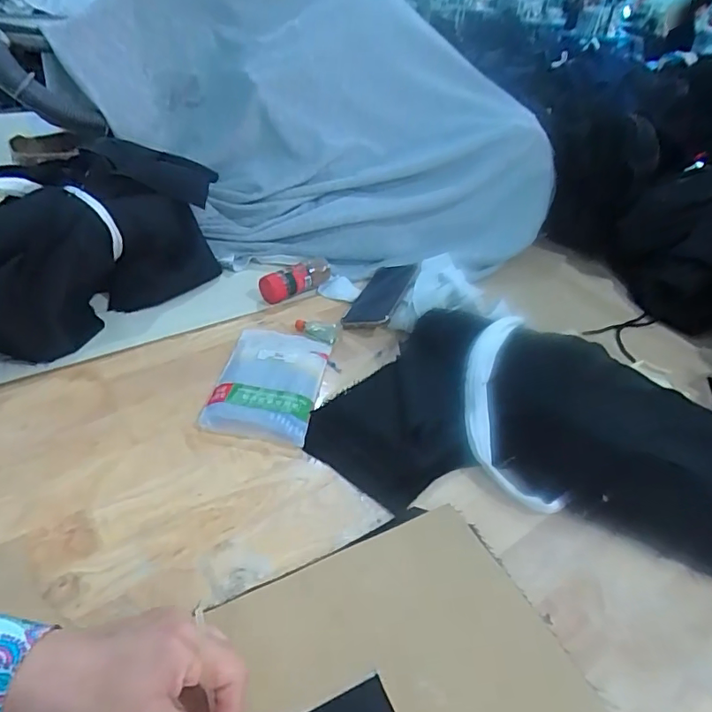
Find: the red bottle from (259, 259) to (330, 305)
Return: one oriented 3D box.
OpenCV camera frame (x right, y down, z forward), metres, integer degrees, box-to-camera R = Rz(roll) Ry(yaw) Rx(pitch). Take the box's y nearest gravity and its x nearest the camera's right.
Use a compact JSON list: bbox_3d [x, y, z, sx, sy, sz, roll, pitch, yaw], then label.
[{"bbox_3d":[-0.087,-0.116,0.768,0.046,0.040,0.113,31,44,28],"label":"red bottle"}]

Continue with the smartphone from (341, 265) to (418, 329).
[{"bbox_3d":[0.040,-0.088,0.735,0.084,0.016,0.153,-5,39,30],"label":"smartphone"}]

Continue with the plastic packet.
[{"bbox_3d":[-0.100,0.028,0.598,0.114,0.020,0.174,9,38,3],"label":"plastic packet"}]

